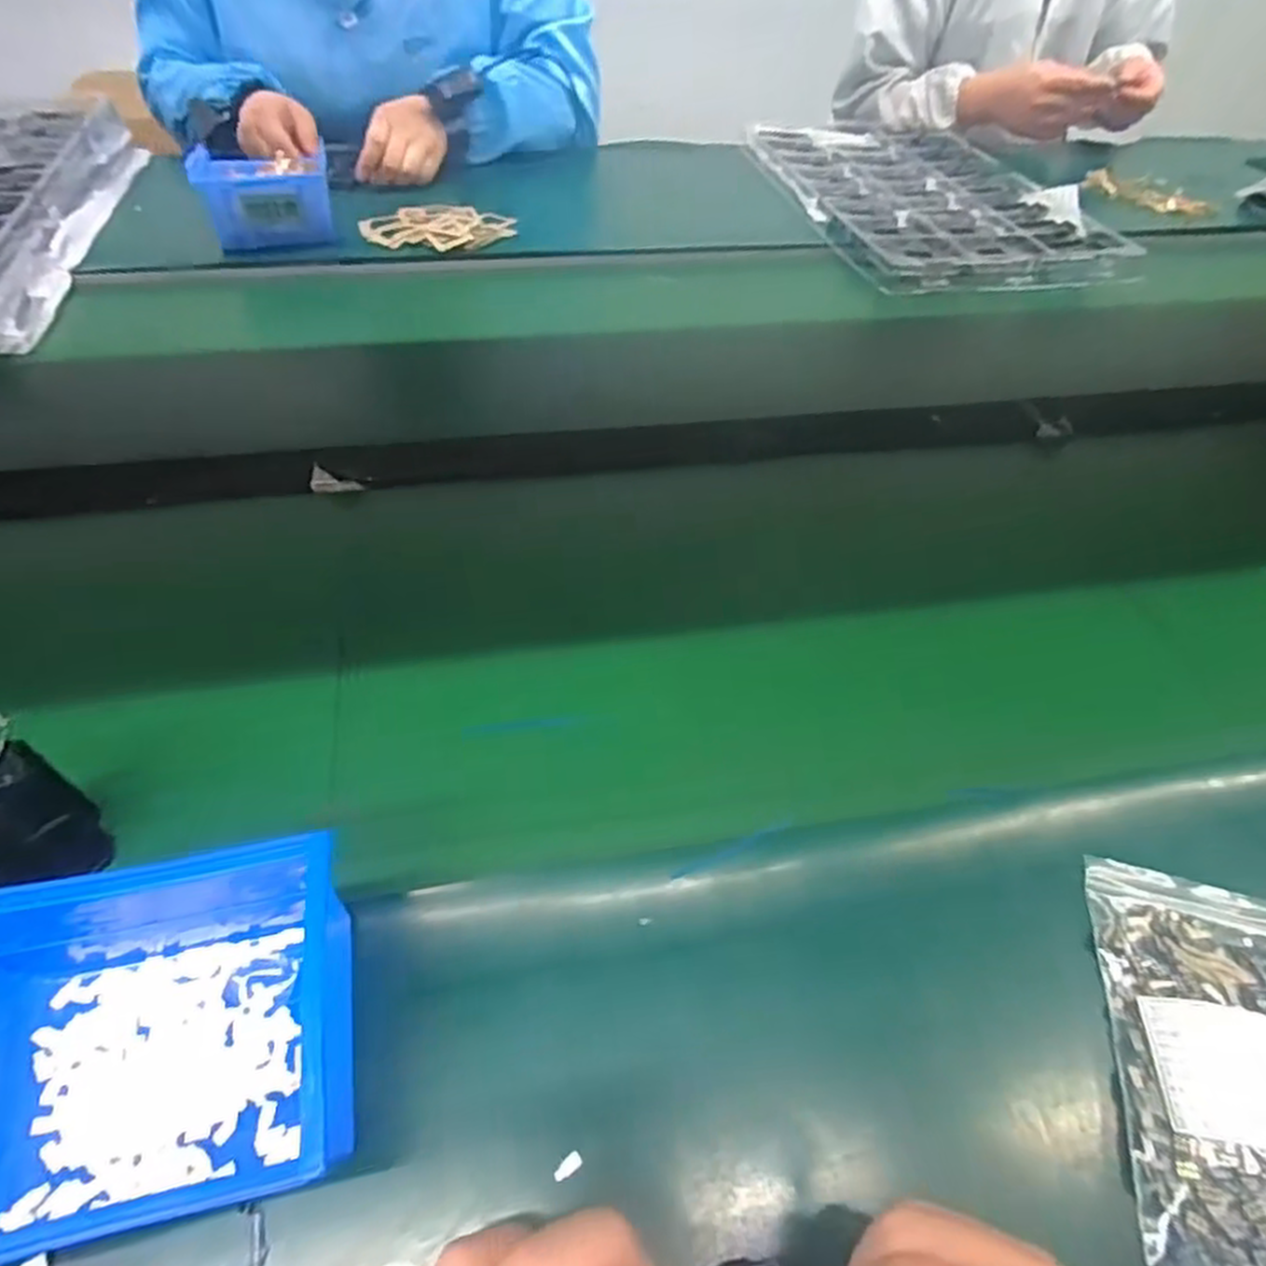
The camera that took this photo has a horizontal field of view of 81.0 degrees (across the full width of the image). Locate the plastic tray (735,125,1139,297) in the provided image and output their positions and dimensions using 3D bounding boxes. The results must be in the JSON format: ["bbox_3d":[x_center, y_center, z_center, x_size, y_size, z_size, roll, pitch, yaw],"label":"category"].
[{"bbox_3d":[0.355,-0.547,0.911,0.331,0.034,0.485,-7,52,-11],"label":"plastic tray"}]

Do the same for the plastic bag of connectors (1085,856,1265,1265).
[{"bbox_3d":[0.248,0.173,0.300,0.096,0.014,0.151,12,51,5],"label":"plastic bag of connectors"}]

